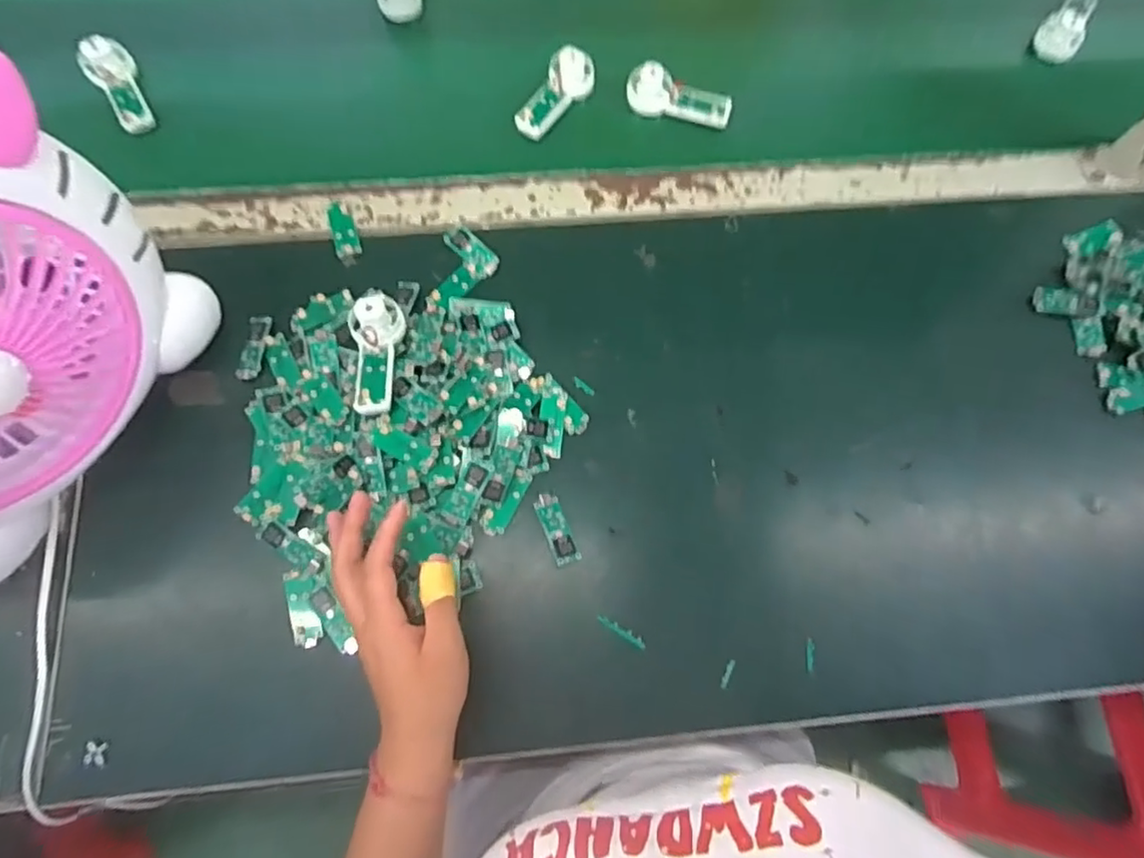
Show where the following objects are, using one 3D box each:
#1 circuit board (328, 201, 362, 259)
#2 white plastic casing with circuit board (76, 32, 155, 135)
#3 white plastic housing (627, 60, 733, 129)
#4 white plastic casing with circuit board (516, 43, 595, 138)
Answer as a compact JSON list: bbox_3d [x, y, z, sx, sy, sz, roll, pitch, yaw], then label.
[{"bbox_3d":[-0.188,-0.165,0.525,0.019,0.005,0.051,-16,74,-7],"label":"circuit board"},{"bbox_3d":[-0.398,-0.300,0.560,0.039,0.019,0.088,-27,92,-10],"label":"white plastic casing with circuit board"},{"bbox_3d":[0.098,-0.301,0.577,0.094,0.035,0.034,12,73,2],"label":"white plastic housing"},{"bbox_3d":[-0.016,-0.303,0.571,0.036,0.030,0.093,33,75,8],"label":"white plastic casing with circuit board"}]

